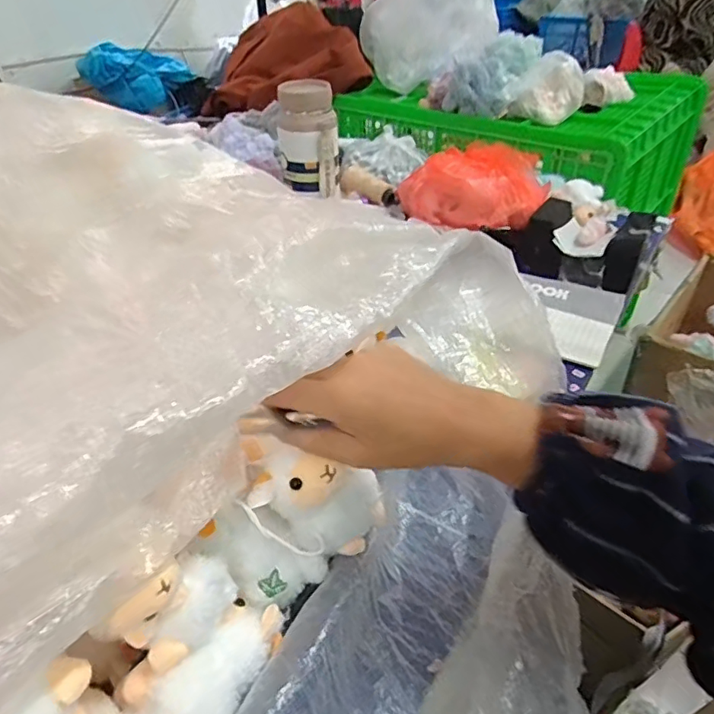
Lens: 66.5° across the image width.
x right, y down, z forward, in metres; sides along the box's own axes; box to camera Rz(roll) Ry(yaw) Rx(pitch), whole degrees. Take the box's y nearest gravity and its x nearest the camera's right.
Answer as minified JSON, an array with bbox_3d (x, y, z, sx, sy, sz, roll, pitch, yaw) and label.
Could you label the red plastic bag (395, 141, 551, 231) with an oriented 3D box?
[{"bbox_3d":[0.177,-0.270,0.859,0.223,0.098,0.127,4,38,7],"label":"red plastic bag"}]

